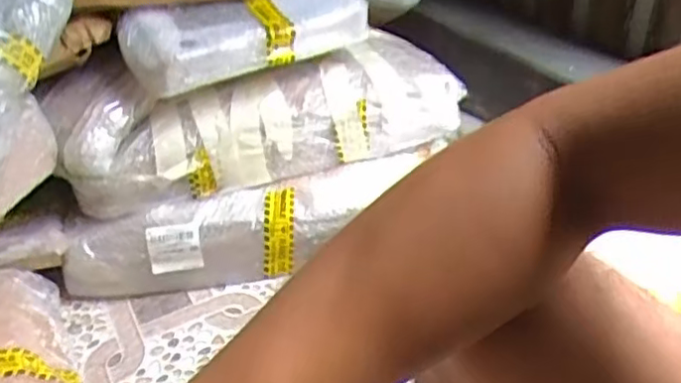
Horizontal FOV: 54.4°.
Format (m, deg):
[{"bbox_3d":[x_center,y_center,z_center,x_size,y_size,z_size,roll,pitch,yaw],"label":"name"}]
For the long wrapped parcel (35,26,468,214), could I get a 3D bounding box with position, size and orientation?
[{"bbox_3d":[-0.122,-0.130,1.085,0.649,0.163,0.191,-12,36,-12],"label":"long wrapped parcel"}]

